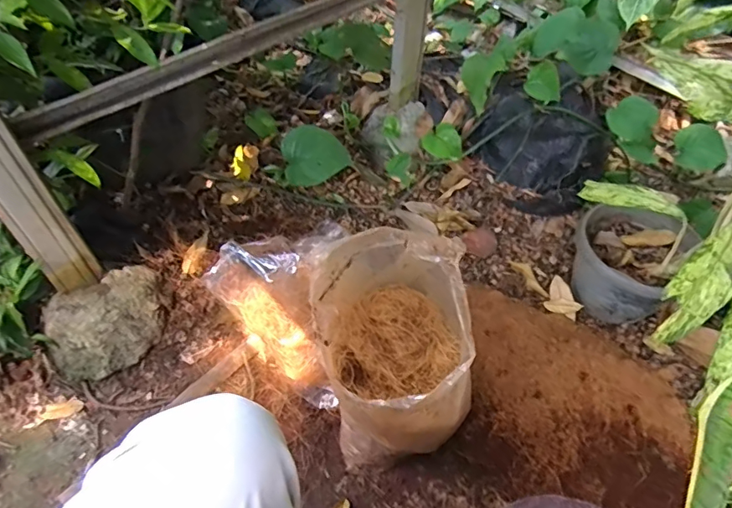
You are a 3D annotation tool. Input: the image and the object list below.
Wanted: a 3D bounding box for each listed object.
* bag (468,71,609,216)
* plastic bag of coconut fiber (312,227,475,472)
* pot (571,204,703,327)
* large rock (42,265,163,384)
[{"bbox_3d":[0.434,-0.278,1.194,0.326,0.212,0.272,18,48,13],"label":"bag"},{"bbox_3d":[0.036,0.152,0.741,0.226,0.340,0.230,0,46,-4],"label":"plastic bag of coconut fiber"},{"bbox_3d":[0.544,0.016,1.025,0.198,0.165,0.207,2,46,-2],"label":"pot"},{"bbox_3d":[-0.469,0.119,0.890,0.227,0.110,0.138,-34,57,-31],"label":"large rock"}]

